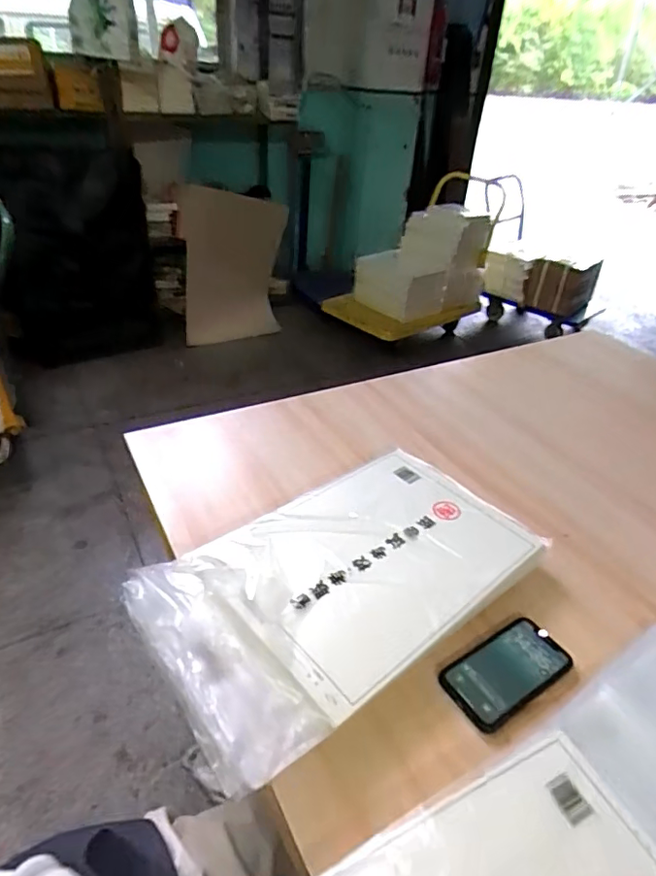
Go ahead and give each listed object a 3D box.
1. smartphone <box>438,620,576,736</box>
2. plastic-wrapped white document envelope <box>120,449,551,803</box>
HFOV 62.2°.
[{"bbox_3d":[0.200,0.258,0.608,0.146,0.008,0.075,-19,41,-29],"label":"smartphone"},{"bbox_3d":[0.021,0.162,0.675,0.489,0.066,0.281,-25,44,-34],"label":"plastic-wrapped white document envelope"}]

